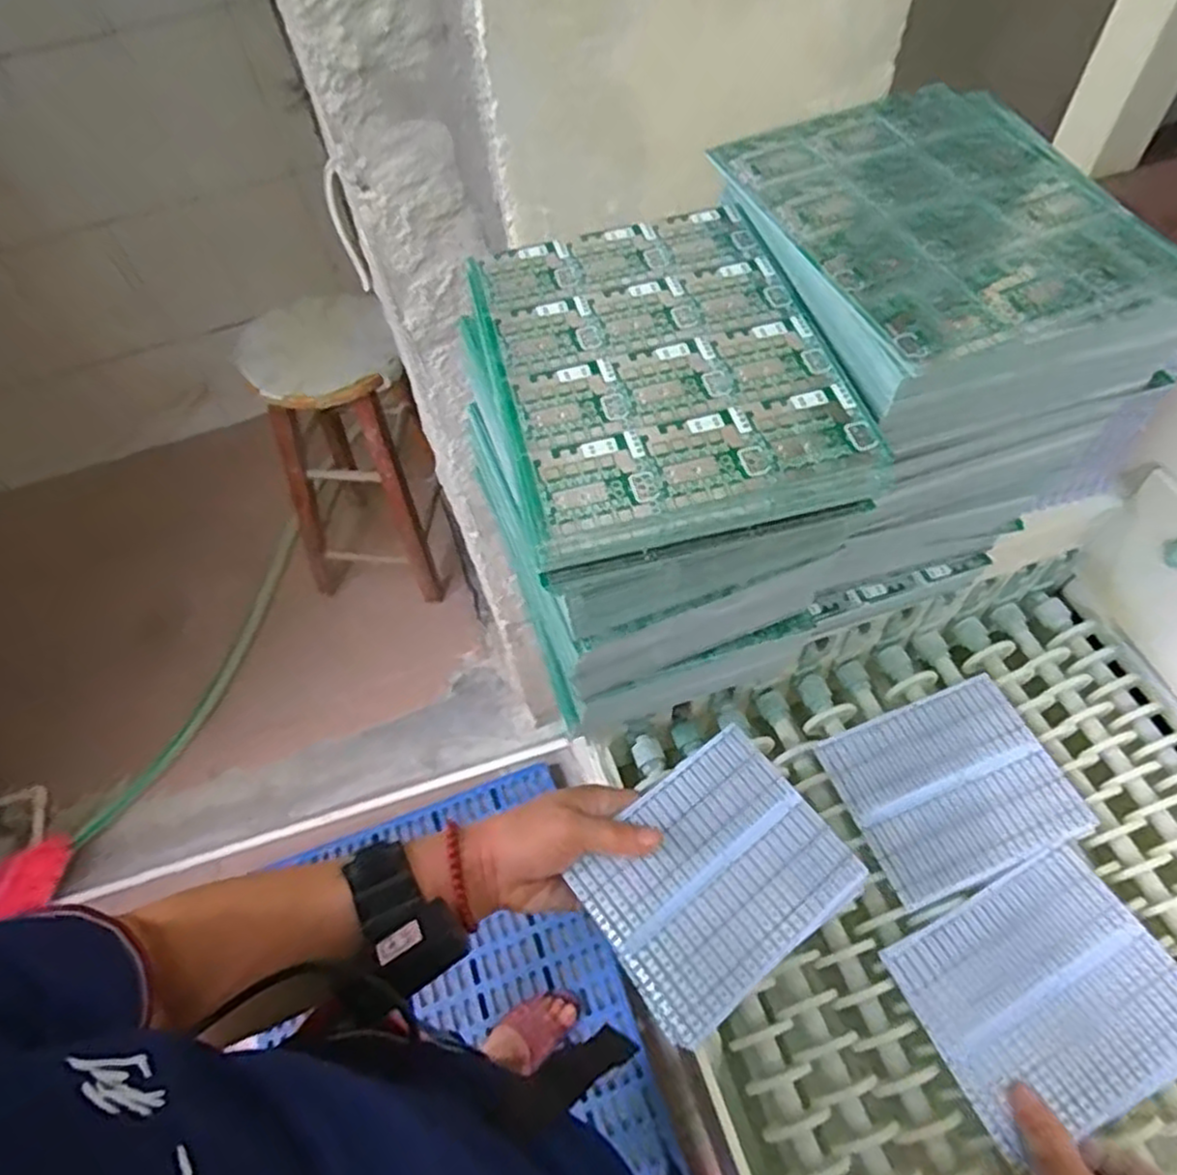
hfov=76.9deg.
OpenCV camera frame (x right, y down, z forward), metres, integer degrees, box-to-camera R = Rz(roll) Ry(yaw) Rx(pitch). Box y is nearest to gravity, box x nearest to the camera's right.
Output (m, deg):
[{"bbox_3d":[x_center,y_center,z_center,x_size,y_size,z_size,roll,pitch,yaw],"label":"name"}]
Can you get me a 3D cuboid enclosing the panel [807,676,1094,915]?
[{"bbox_3d":[0.253,0.138,0.518,0.144,0.004,0.121,-21,59,-6],"label":"panel"}]

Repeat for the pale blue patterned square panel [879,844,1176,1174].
[{"bbox_3d":[0.274,0.241,0.441,0.148,0.005,0.121,-25,56,-9],"label":"pale blue patterned square panel"}]

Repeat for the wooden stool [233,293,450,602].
[{"bbox_3d":[-0.462,-0.247,1.479,0.313,0.553,0.285,4,60,6],"label":"wooden stool"}]

